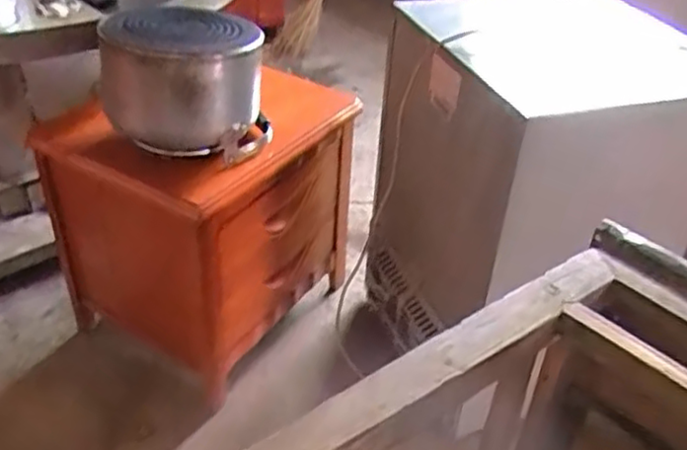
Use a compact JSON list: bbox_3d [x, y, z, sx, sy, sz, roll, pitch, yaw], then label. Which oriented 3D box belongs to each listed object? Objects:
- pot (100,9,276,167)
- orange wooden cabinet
[{"bbox_3d":[-0.250,-0.218,1.125,0.253,0.201,0.223,-3,37,-9],"label":"pot"},{"bbox_3d":[-0.278,-0.022,1.426,0.417,0.502,0.482,23,41,25],"label":"orange wooden cabinet"}]

